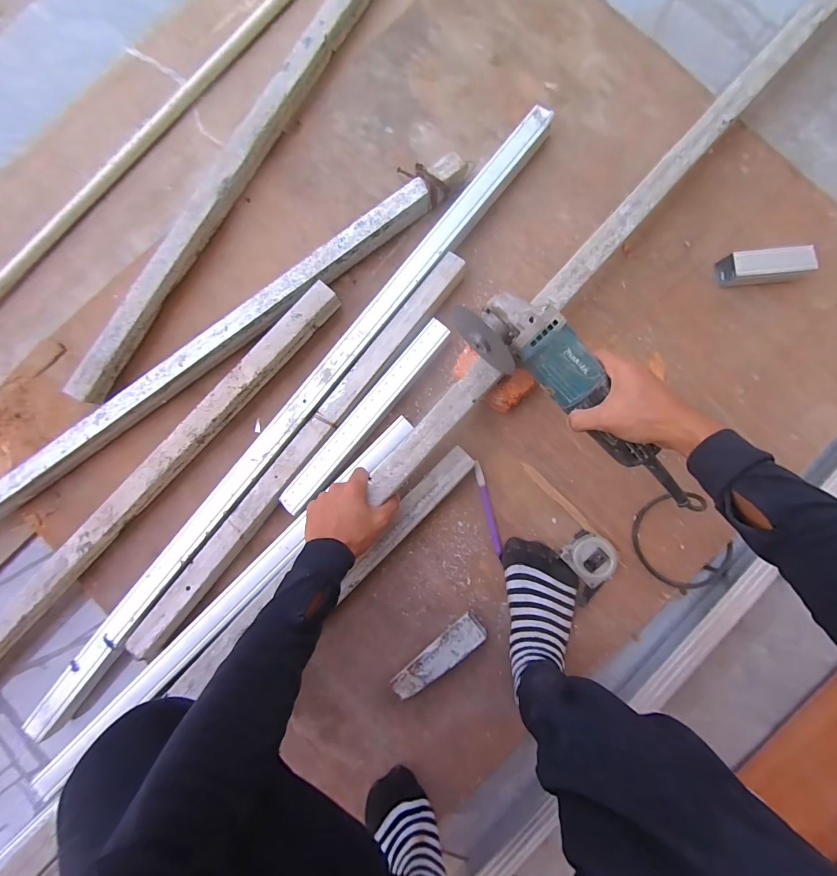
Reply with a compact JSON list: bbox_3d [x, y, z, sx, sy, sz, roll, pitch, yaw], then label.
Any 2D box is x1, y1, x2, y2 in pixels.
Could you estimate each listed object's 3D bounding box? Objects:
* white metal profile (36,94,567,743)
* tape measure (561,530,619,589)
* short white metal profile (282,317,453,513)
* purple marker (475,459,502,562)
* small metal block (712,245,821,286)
[{"bbox_3d":[-0.168,-0.033,0.548,0.047,0.025,1.132,39,89,6],"label":"white metal profile"},{"bbox_3d":[0.237,0.165,0.521,0.063,0.031,0.059,41,89,6],"label":"tape measure"},{"bbox_3d":[-0.073,-0.030,0.543,0.039,0.028,0.333,40,89,6],"label":"short white metal profile"},{"bbox_3d":[0.103,0.105,0.552,0.012,0.006,0.140,-13,84,3],"label":"purple marker"},{"bbox_3d":[0.504,-0.248,0.544,0.114,0.036,0.043,-5,85,4],"label":"small metal block"}]

